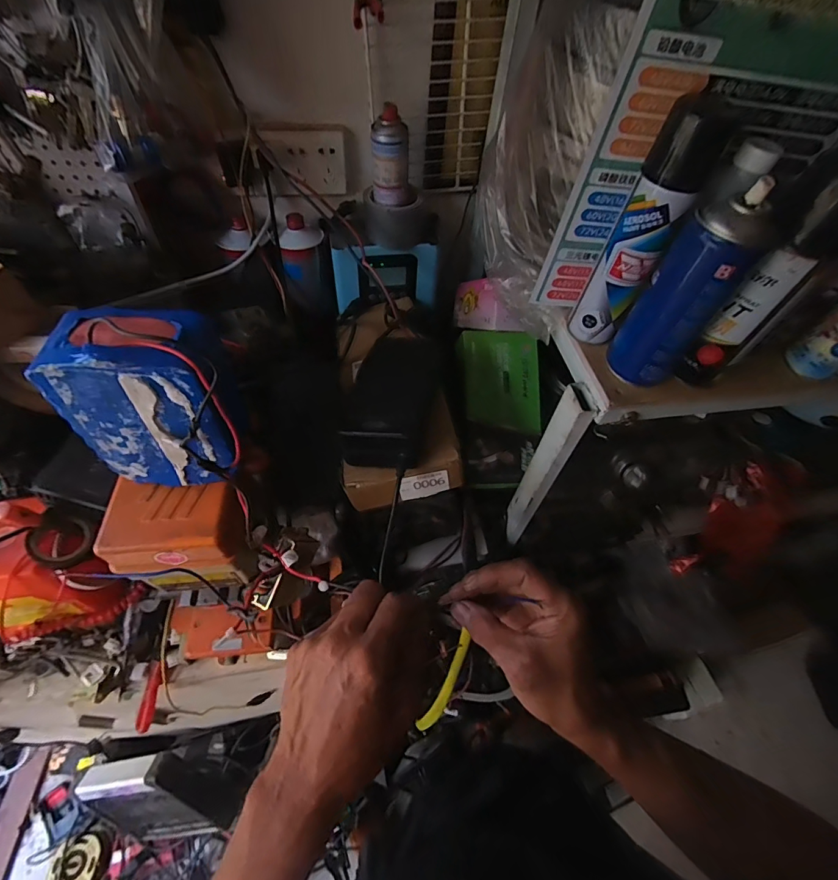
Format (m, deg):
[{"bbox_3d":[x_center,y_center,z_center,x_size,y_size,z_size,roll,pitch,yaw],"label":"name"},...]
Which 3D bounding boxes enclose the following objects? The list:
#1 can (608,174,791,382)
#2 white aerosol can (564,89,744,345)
[{"bbox_3d":[0.241,-0.129,0.383,0.056,0.166,0.056,2,54,-3],"label":"can"},{"bbox_3d":[0.207,-0.186,0.395,0.053,0.200,0.058,32,58,17],"label":"white aerosol can"}]

